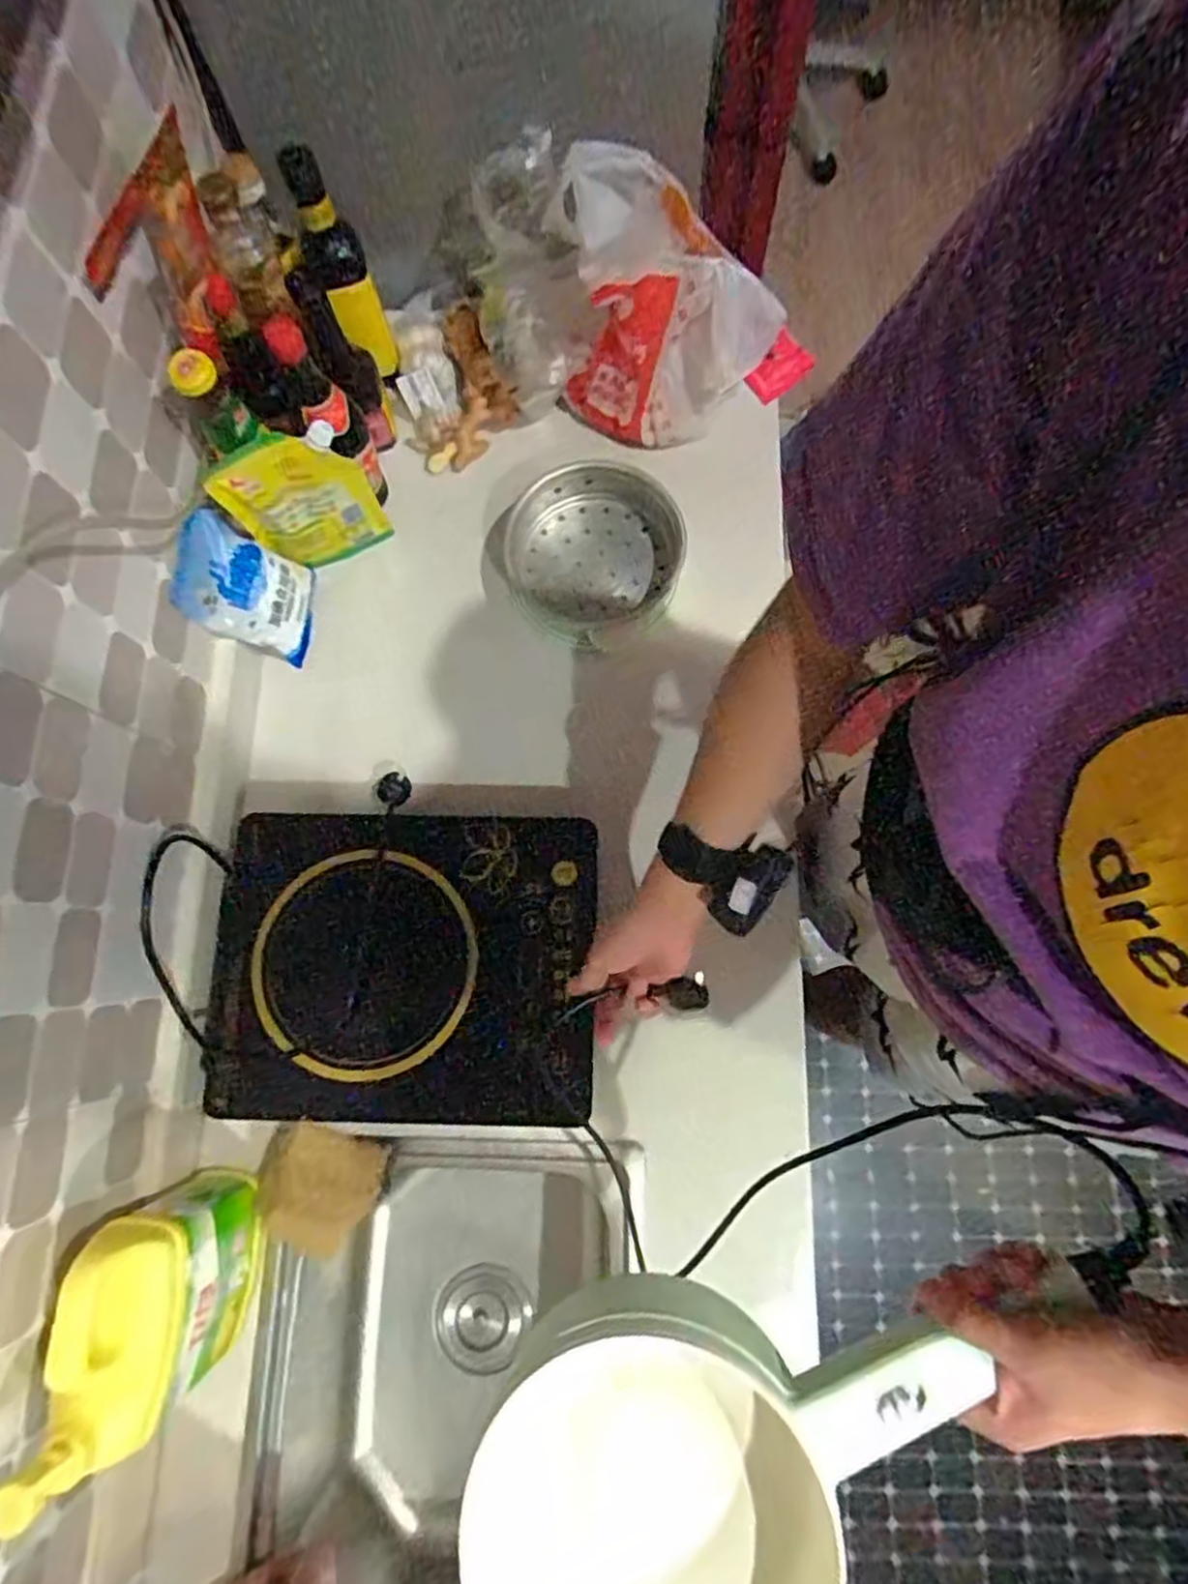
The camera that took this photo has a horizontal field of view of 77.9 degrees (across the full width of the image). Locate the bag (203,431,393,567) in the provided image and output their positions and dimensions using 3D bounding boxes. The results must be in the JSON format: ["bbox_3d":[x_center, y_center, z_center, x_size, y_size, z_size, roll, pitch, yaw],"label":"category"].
[{"bbox_3d":[-0.286,-0.286,0.733,0.128,0.165,0.027,-24,77,-5],"label":"bag"}]

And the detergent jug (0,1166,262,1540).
[{"bbox_3d":[-0.319,0.385,0.548,0.076,0.216,0.140,2,76,1],"label":"detergent jug"}]

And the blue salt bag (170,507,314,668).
[{"bbox_3d":[-0.346,-0.203,0.735,0.038,0.156,0.104,6,78,35],"label":"blue salt bag"}]

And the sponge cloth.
[{"bbox_3d":[-0.239,0.329,0.637,0.107,0.066,0.082,37,79,9],"label":"sponge cloth"}]

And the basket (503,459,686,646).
[{"bbox_3d":[0.007,-0.255,0.784,0.193,0.050,0.185,0,76,1],"label":"basket"}]

